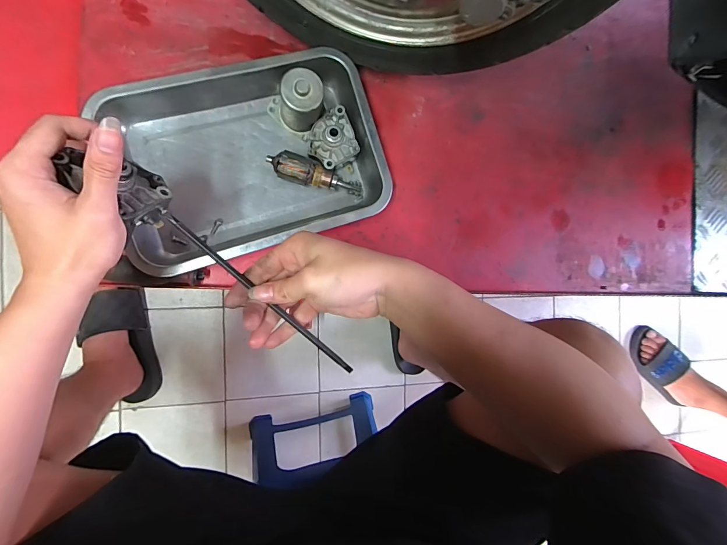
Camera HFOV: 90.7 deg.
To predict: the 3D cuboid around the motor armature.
[{"bbox_3d":[-0.062,-0.124,0.455,0.117,0.033,0.033,15,88,-9],"label":"motor armature"}]

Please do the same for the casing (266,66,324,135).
[{"bbox_3d":[-0.082,-0.205,0.432,0.065,0.072,0.050,-9,92,-9],"label":"casing"}]

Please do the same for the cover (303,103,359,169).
[{"bbox_3d":[-0.038,-0.169,0.465,0.066,0.022,0.063,-41,96,-7],"label":"cover"}]

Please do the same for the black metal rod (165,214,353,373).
[{"bbox_3d":[-0.088,0.024,0.324,0.211,0.004,0.008,44,83,-13],"label":"black metal rod"}]

